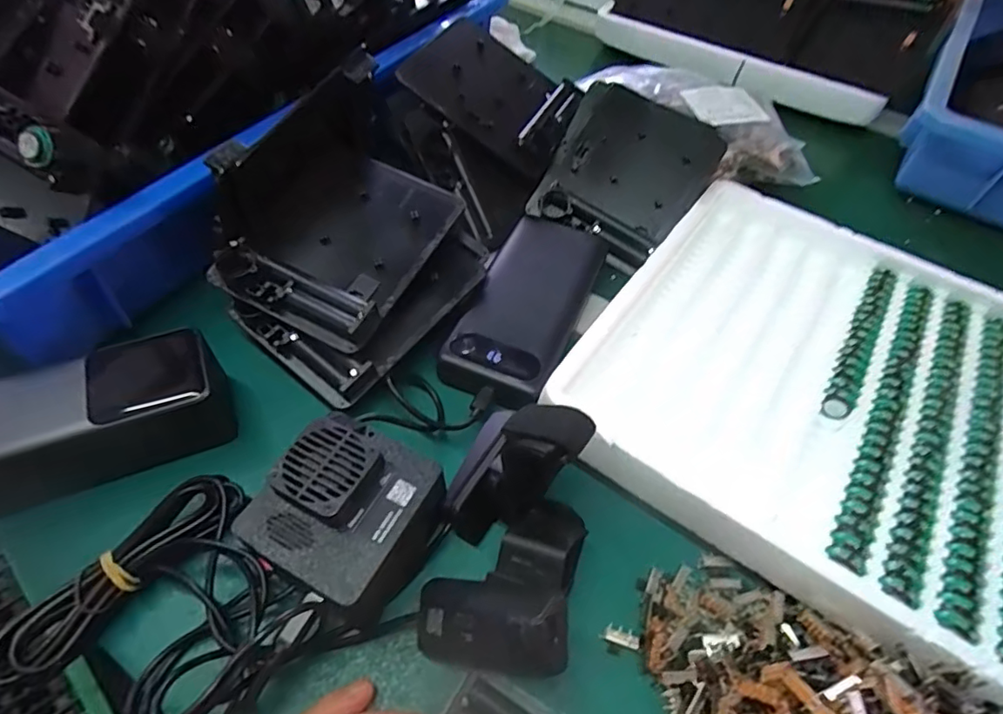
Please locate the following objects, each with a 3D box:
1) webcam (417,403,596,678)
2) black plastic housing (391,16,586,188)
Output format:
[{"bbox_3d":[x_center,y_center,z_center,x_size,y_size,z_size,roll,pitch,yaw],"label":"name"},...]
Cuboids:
[{"bbox_3d":[0.004,0.084,0.257,0.067,0.082,0.104,15,53,7],"label":"webcam"},{"bbox_3d":[-0.005,-0.210,0.442,0.133,0.017,0.107,34,60,1],"label":"black plastic housing"}]

